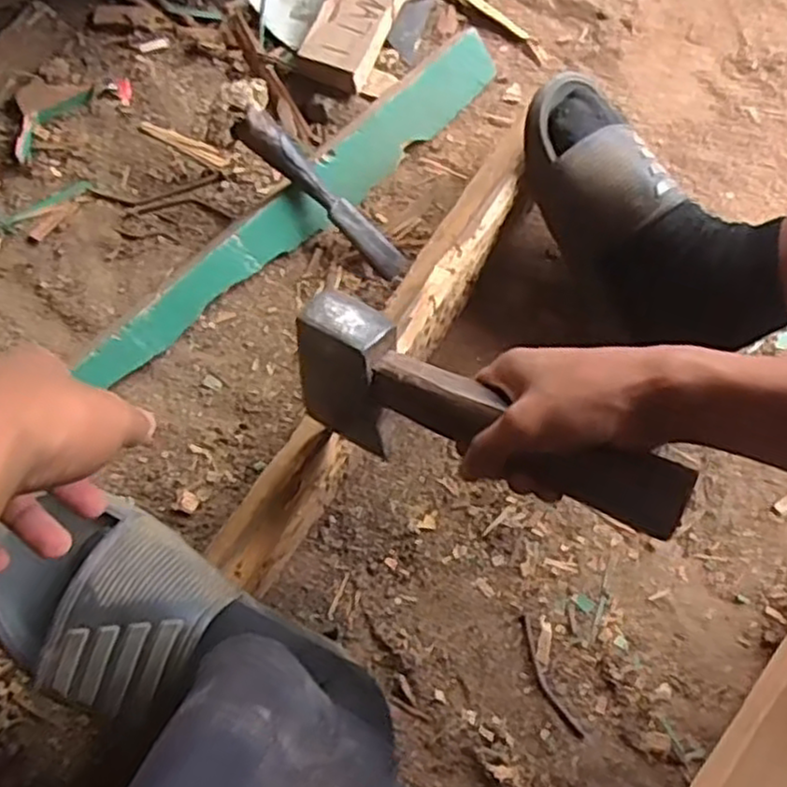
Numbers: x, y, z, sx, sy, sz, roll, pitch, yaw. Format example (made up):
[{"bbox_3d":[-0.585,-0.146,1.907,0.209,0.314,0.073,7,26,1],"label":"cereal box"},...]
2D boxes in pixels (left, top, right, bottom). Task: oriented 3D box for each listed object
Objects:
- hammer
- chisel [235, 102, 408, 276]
[{"bbox_3d":[0.047,0.016,0.418,0.229,0.095,0.056,22,76,22],"label":"hammer"},{"bbox_3d":[-0.057,-0.165,0.625,0.176,0.020,0.028,42,78,-15],"label":"chisel"}]

